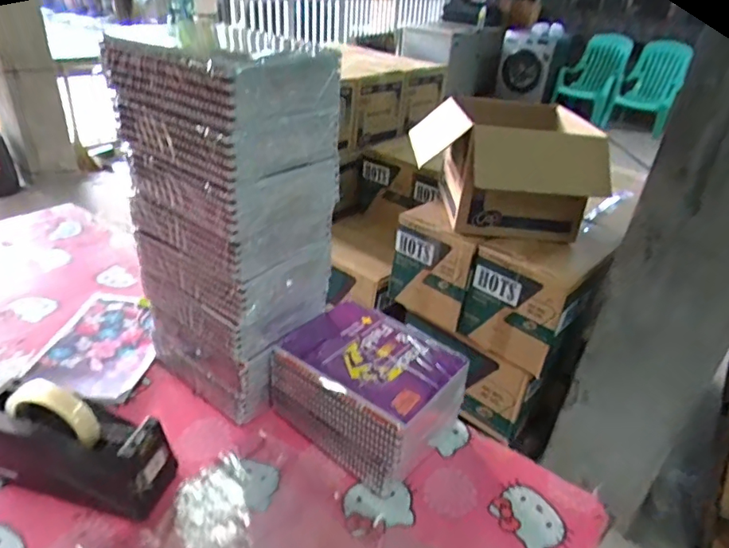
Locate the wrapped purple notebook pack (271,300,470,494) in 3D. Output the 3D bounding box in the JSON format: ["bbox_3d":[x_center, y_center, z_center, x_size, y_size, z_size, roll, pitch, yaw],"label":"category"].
[{"bbox_3d":[0.004,0.148,0.663,0.196,0.121,0.159,27,38,31],"label":"wrapped purple notebook pack"}]

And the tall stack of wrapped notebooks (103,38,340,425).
[{"bbox_3d":[-0.162,-0.037,0.631,0.200,0.438,0.156,23,36,27],"label":"tall stack of wrapped notebooks"}]

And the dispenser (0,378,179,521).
[{"bbox_3d":[-0.318,0.181,0.556,0.201,0.122,0.073,11,32,8],"label":"dispenser"}]

